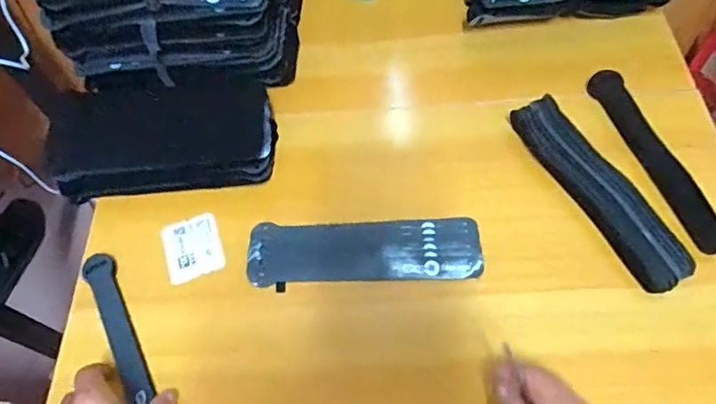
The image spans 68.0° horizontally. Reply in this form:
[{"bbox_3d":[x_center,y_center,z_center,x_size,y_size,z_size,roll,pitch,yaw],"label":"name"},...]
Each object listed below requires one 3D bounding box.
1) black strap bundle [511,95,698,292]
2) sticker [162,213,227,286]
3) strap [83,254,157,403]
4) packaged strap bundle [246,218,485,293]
[{"bbox_3d":[0.210,-0.014,0.468,0.039,0.026,0.199,-24,63,-9],"label":"black strap bundle"},{"bbox_3d":[-0.149,0.042,0.482,0.049,0.007,0.057,-18,63,-6],"label":"sticker"},{"bbox_3d":[-0.185,0.125,0.430,0.025,0.012,0.200,-28,62,-11],"label":"strap"},{"bbox_3d":[0.006,0.043,0.466,0.200,0.008,0.057,-2,62,3],"label":"packaged strap bundle"}]

